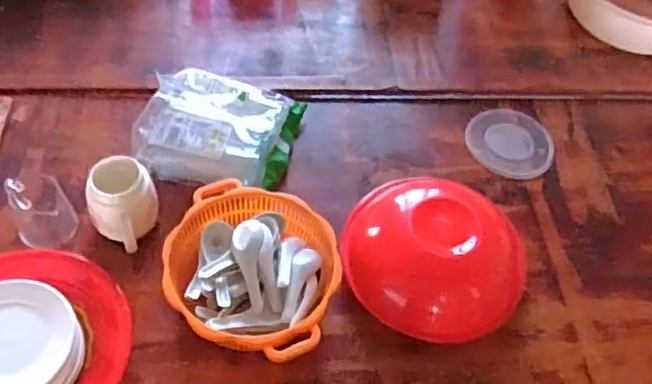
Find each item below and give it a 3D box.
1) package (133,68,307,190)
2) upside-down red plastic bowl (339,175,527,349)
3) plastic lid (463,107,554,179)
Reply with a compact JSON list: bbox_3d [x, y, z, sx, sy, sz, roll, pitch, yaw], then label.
[{"bbox_3d":[-0.162,-0.093,0.959,0.225,0.064,0.190,10,54,2],"label":"package"},{"bbox_3d":[0.143,0.077,0.852,0.227,0.091,0.252,-30,62,-24],"label":"upside-down red plastic bowl"},{"bbox_3d":[0.305,-0.083,1.045,0.141,0.005,0.133,3,54,-4],"label":"plastic lid"}]

